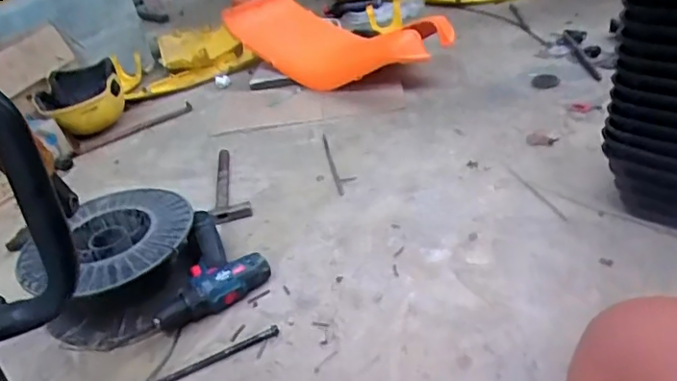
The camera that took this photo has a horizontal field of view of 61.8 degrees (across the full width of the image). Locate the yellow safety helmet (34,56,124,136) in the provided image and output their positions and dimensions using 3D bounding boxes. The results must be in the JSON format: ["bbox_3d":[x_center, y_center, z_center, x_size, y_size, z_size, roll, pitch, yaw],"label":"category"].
[{"bbox_3d":[-0.676,-0.231,1.497,0.212,0.154,0.187,-16,31,-15],"label":"yellow safety helmet"}]

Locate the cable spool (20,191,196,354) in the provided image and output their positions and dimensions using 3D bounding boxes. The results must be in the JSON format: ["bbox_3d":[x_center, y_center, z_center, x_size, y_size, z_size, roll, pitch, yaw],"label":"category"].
[{"bbox_3d":[-0.343,0.114,0.887,0.238,0.117,0.245,-6,30,3],"label":"cable spool"}]

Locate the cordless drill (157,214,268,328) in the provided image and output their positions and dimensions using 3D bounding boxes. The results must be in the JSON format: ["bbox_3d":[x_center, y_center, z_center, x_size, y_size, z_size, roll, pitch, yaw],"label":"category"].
[{"bbox_3d":[-0.224,0.125,0.882,0.178,0.071,0.168,-26,35,-28],"label":"cordless drill"}]

